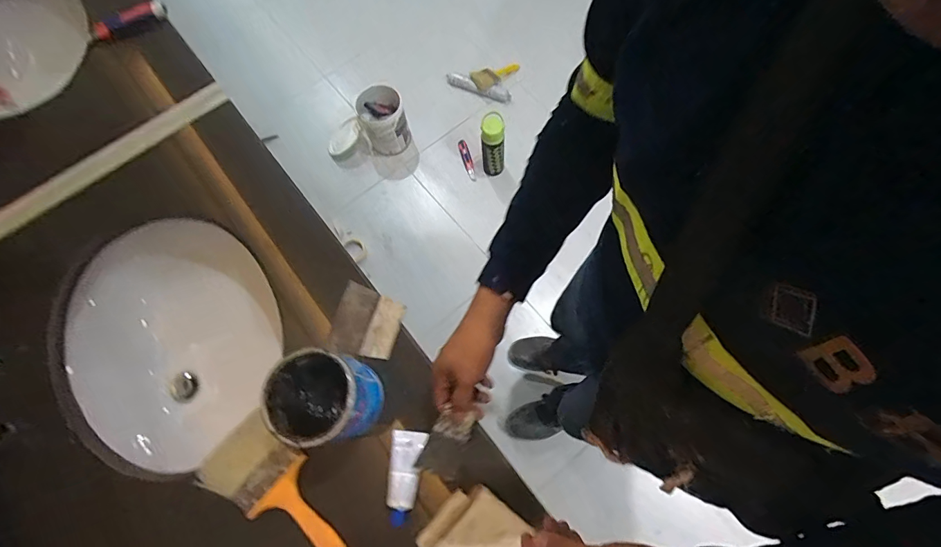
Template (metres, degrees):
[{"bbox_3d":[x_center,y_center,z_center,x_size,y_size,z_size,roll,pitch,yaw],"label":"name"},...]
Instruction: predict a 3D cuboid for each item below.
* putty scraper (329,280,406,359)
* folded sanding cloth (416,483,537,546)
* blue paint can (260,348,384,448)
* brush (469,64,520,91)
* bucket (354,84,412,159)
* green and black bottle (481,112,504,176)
[{"bbox_3d":[-0.155,0.072,0.615,0.100,0.017,0.098,15,73,9],"label":"putty scraper"},{"bbox_3d":[0.001,0.334,0.505,0.110,0.013,0.128,44,78,12],"label":"folded sanding cloth"},{"bbox_3d":[-0.179,0.153,0.518,0.113,0.118,0.102,-9,71,1],"label":"blue paint can"},{"bbox_3d":[0.120,-0.837,1.722,0.257,0.049,0.081,-29,75,-21],"label":"brush"},{"bbox_3d":[-0.329,-0.581,1.591,0.168,0.221,0.155,-22,71,-4],"label":"bucket"},{"bbox_3d":[0.084,-0.461,1.506,0.083,0.269,0.107,1,71,4],"label":"green and black bottle"}]

